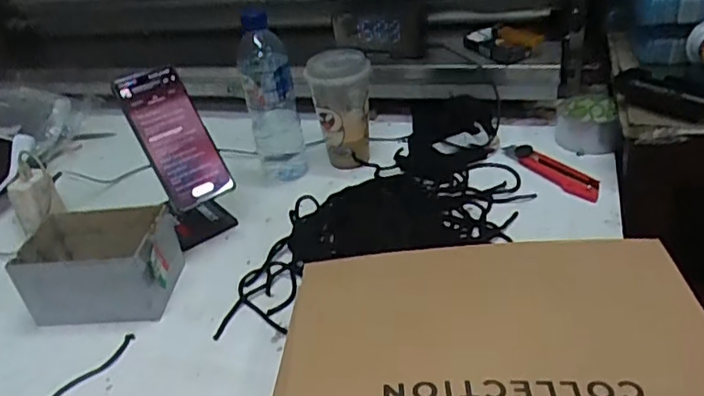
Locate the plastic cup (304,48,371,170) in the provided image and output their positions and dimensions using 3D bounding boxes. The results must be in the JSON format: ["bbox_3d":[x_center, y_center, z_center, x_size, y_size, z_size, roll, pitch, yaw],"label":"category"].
[{"bbox_3d":[-0.012,-0.119,0.787,0.079,0.150,0.079,-5,33,3],"label":"plastic cup"}]

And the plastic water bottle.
[{"bbox_3d":[-0.105,-0.128,0.769,0.064,0.210,0.069,-12,33,-7],"label":"plastic water bottle"}]

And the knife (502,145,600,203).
[{"bbox_3d":[0.246,-0.038,0.736,0.034,0.011,0.145,-23,36,-23],"label":"knife"}]

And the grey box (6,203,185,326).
[{"bbox_3d":[-0.265,0.070,0.634,0.147,0.076,0.107,-5,33,4],"label":"grey box"}]

